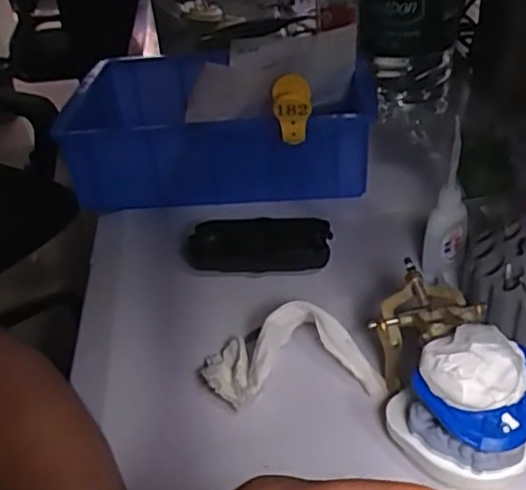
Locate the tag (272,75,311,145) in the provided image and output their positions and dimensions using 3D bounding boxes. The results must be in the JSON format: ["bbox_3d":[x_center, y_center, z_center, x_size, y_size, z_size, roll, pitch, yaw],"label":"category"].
[{"bbox_3d":[0.025,-0.111,0.541,0.031,0.061,0.027,-3,35,4],"label":"tag"}]

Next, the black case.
[{"bbox_3d":[-0.006,-0.002,0.523,0.120,0.026,0.047,1,35,10],"label":"black case"}]

